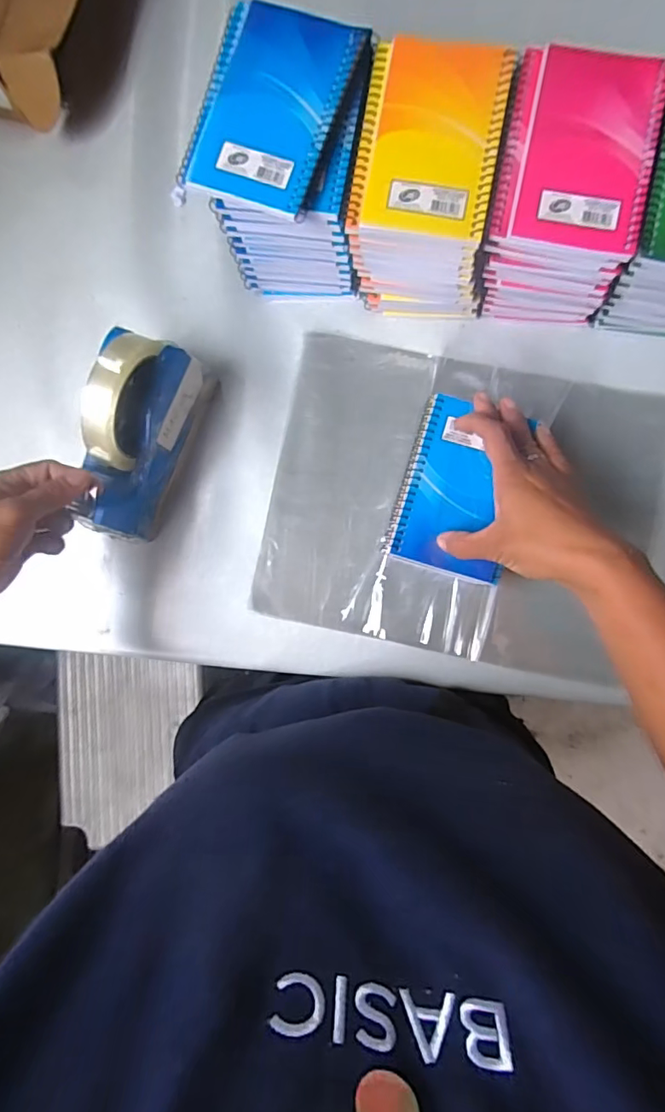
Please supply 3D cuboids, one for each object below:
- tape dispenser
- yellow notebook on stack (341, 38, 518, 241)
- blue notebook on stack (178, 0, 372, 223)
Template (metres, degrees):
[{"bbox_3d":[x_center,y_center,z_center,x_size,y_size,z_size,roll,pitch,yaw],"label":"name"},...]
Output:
[{"bbox_3d":[-0.155,-0.094,0.404,0.051,0.116,0.152,25,92,2],"label":"tape dispenser"},{"bbox_3d":[0.064,-0.279,0.341,0.092,0.006,0.125,10,91,3],"label":"yellow notebook on stack"},{"bbox_3d":[-0.041,-0.303,0.346,0.092,0.011,0.134,18,91,3],"label":"blue notebook on stack"}]

